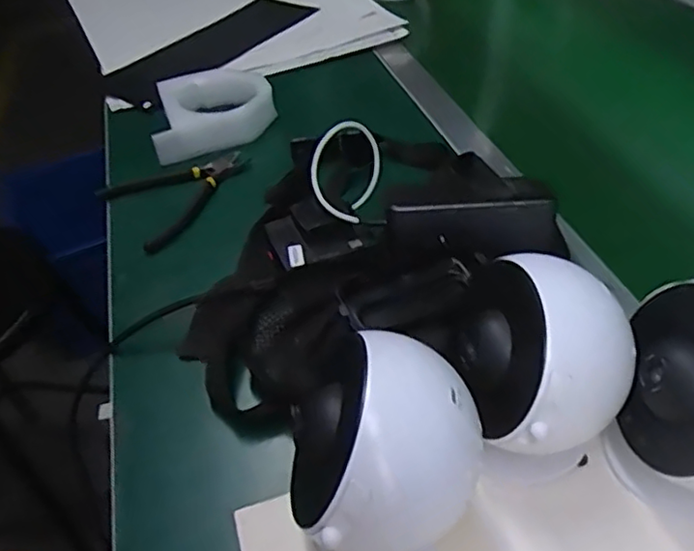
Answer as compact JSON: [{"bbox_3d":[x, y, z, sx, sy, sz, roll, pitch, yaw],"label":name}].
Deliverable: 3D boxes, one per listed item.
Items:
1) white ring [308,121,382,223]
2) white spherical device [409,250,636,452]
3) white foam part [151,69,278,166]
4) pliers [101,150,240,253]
[{"bbox_3d":[-0.001,-0.083,0.516,0.023,0.065,0.081,-10,46,50],"label":"white ring"},{"bbox_3d":[0.102,0.045,0.349,0.087,0.091,0.089,-3,43,3],"label":"white spherical device"},{"bbox_3d":[-0.148,-0.185,0.708,0.130,0.038,0.130,-13,43,-7],"label":"white foam part"},{"bbox_3d":[-0.160,-0.080,0.625,0.131,0.022,0.127,-26,47,-22],"label":"pliers"}]

